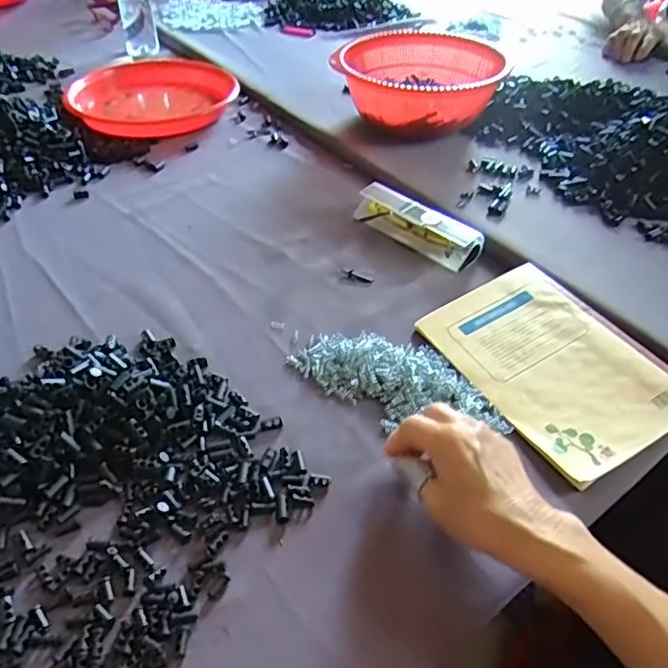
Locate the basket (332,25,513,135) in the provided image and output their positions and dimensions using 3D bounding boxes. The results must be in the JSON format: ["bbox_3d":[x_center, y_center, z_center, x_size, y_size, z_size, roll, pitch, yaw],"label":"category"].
[{"bbox_3d":[0.121,-0.357,0.850,0.209,0.094,0.219,0,44,0],"label":"basket"}]

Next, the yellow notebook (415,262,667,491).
[{"bbox_3d":[0.188,0.021,0.507,0.143,0.015,0.204,-22,48,-21],"label":"yellow notebook"}]

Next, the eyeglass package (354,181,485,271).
[{"bbox_3d":[0.091,-0.126,0.657,0.042,0.032,0.154,-35,53,-30],"label":"eyeglass package"}]

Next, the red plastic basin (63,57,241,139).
[{"bbox_3d":[-0.283,-0.377,0.907,0.242,0.045,0.221,0,44,0],"label":"red plastic basin"}]

